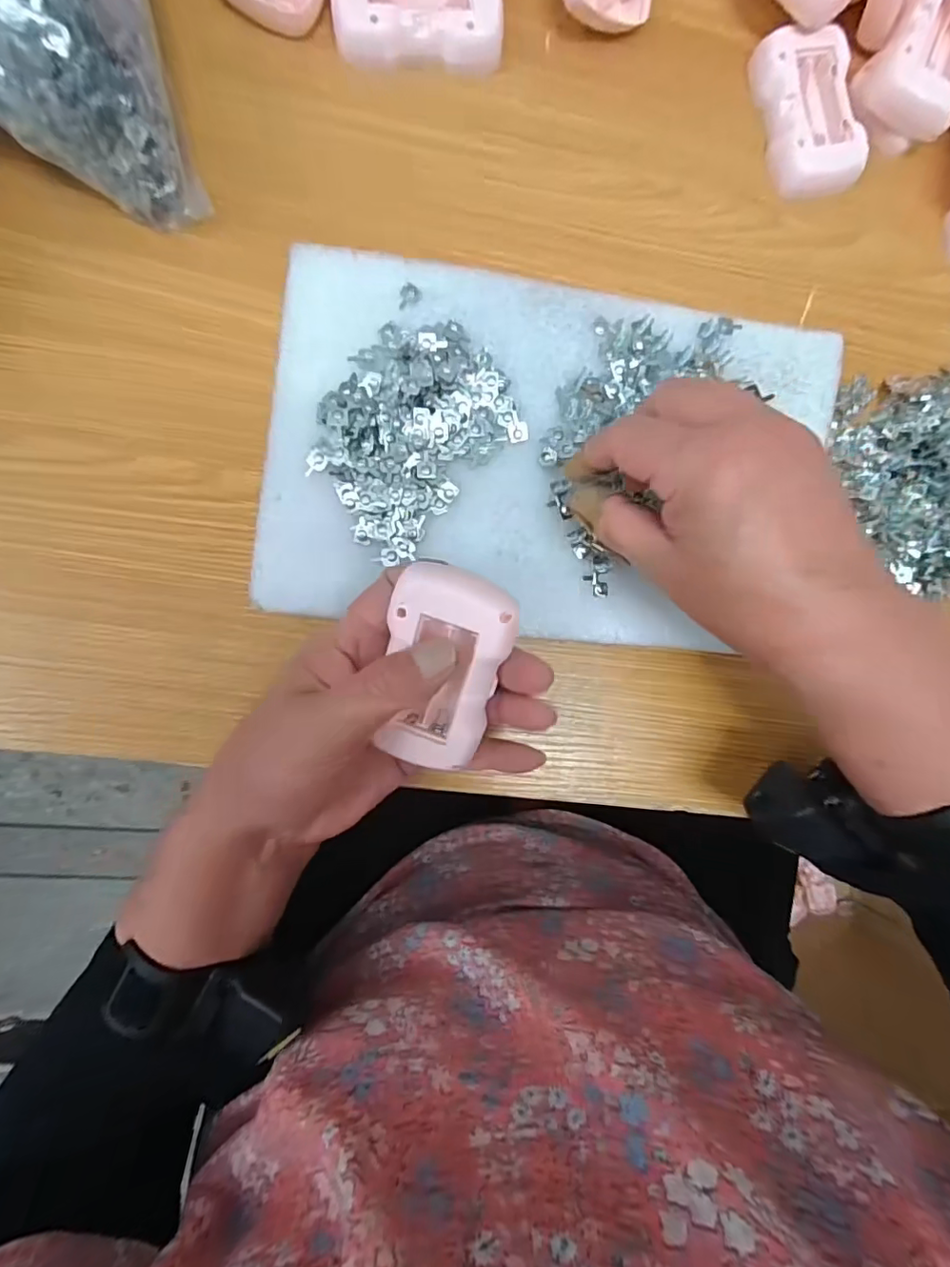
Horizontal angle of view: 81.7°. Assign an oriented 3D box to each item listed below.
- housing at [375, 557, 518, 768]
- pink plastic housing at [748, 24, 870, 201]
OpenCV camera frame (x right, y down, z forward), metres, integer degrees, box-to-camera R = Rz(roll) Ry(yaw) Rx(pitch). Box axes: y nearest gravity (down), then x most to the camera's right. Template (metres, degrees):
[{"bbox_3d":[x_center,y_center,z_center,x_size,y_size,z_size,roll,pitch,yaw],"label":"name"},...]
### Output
[{"bbox_3d":[-0.010,0.013,0.232,0.048,0.019,0.083,11,107,8],"label":"housing"},{"bbox_3d":[0.189,-0.292,0.310,0.054,0.015,0.084,-13,92,-7],"label":"pink plastic housing"}]

